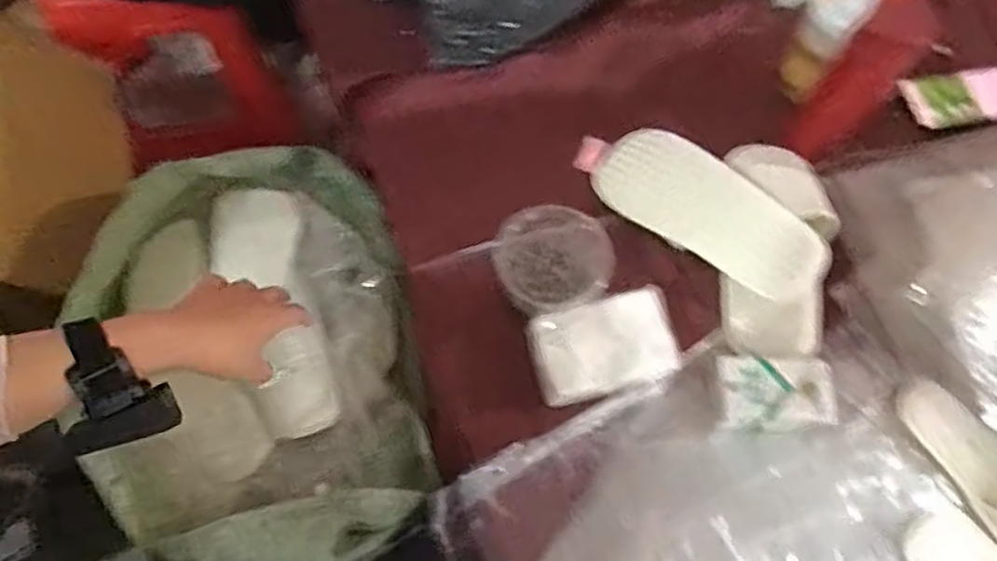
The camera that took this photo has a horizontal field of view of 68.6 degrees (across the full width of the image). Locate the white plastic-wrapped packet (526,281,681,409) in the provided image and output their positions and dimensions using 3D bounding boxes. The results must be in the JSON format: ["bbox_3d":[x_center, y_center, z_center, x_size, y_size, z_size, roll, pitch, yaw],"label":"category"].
[{"bbox_3d":[0.105,0.064,0.740,0.140,0.036,0.096,-13,66,-8],"label":"white plastic-wrapped packet"}]

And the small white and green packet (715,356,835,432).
[{"bbox_3d":[0.278,0.114,0.737,0.110,0.041,0.070,0,65,-2],"label":"small white and green packet"}]

